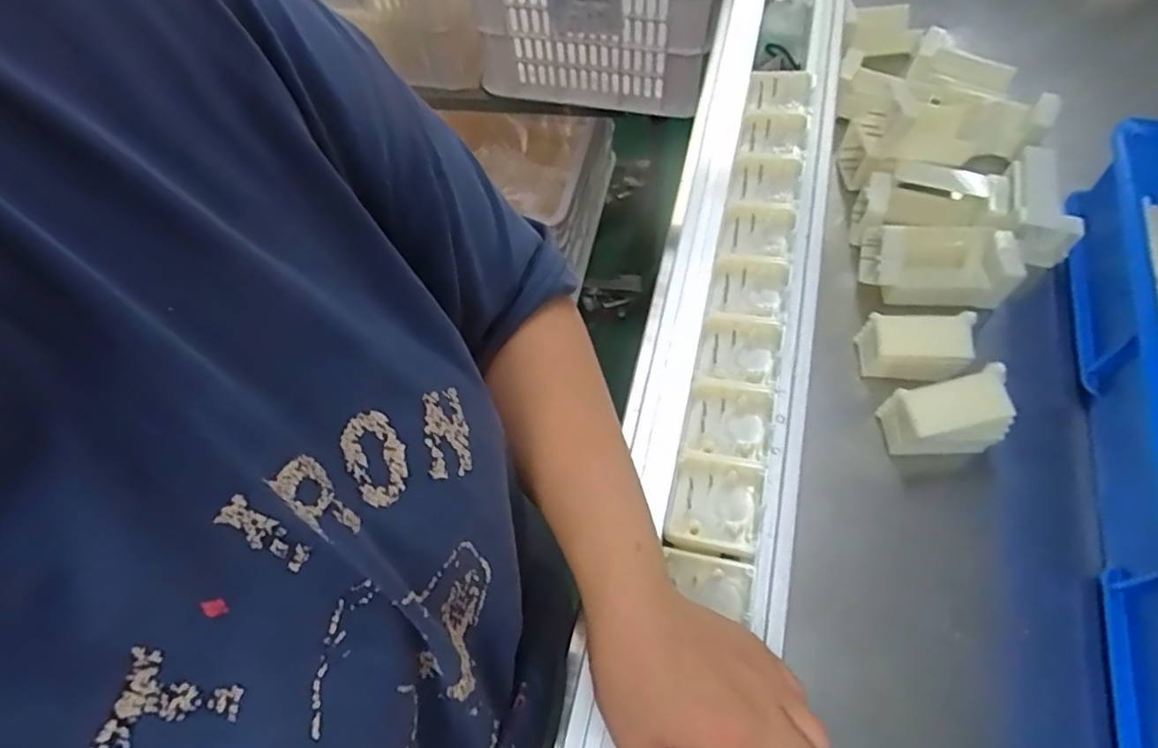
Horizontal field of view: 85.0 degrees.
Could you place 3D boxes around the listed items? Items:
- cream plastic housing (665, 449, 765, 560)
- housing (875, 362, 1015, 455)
[{"bbox_3d":[0.079,0.078,0.365,0.049,0.023,0.055,13,64,10],"label":"cream plastic housing"},{"bbox_3d":[0.280,0.032,0.483,0.076,0.060,0.044,-7,62,0],"label":"housing"}]

